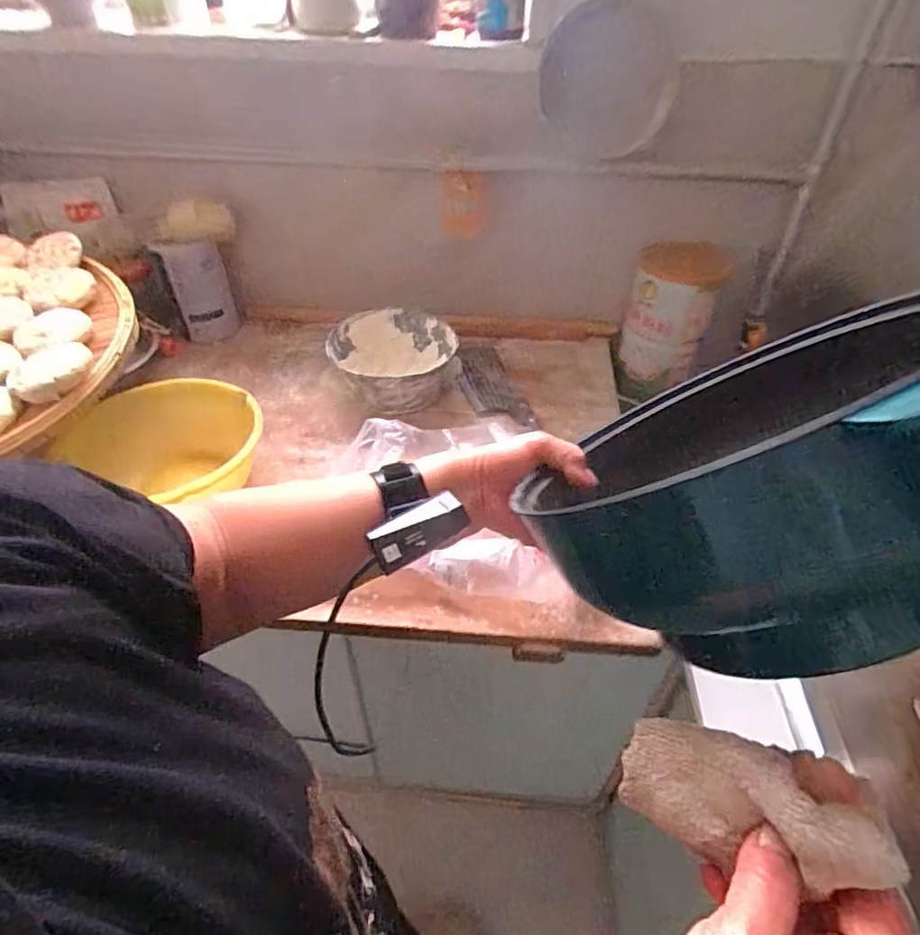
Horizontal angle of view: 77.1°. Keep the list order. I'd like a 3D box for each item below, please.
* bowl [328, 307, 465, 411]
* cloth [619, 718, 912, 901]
[{"bbox_3d":[-0.096,-0.151,0.848,0.187,0.076,0.173,0,43,-2],"label":"bowl"},{"bbox_3d":[0.122,0.142,0.245,0.102,0.033,0.040,-3,32,43],"label":"cloth"}]

